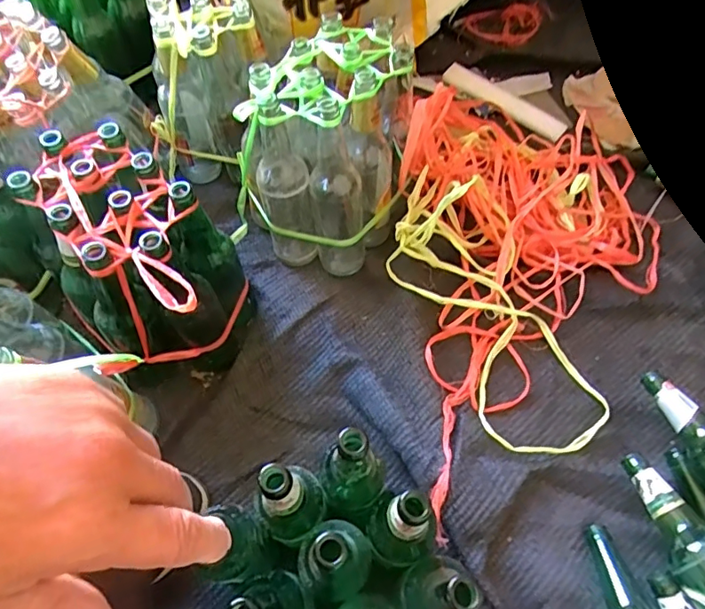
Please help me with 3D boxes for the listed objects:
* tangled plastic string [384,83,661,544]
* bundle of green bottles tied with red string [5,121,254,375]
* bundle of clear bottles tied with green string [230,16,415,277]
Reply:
[{"bbox_3d":[0.252,-0.069,0.719,0.394,0.146,0.711,7,61,4],"label":"tangled plastic string"},{"bbox_3d":[-0.244,-0.034,0.650,0.189,0.256,0.278,-33,65,-17],"label":"bundle of green bottles tied with red string"},{"bbox_3d":[-0.037,-0.219,0.727,0.203,0.236,0.243,19,62,11],"label":"bundle of clear bottles tied with green string"}]

